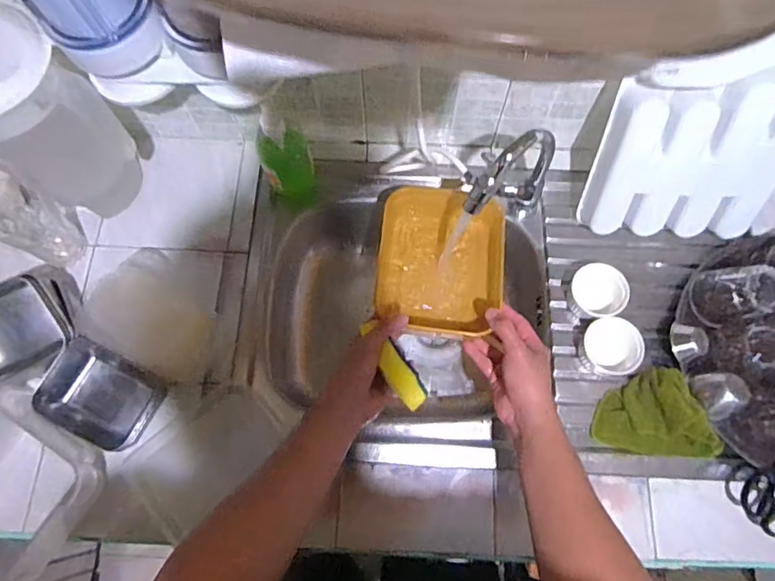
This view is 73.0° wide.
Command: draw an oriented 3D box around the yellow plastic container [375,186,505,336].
[{"bbox_3d":[0.074,-0.042,0.709,0.166,0.061,0.185,7,72,2],"label":"yellow plastic container"}]

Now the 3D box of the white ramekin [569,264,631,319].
[{"bbox_3d":[0.300,0.002,0.745,0.072,0.042,0.074,0,72,0],"label":"white ramekin"}]

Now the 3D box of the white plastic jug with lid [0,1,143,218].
[{"bbox_3d":[-0.444,-0.202,0.689,0.154,0.298,0.149,36,76,11],"label":"white plastic jug with lid"}]

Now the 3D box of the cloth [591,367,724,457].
[{"bbox_3d":[0.357,0.159,0.692,0.152,0.071,0.109,4,72,1],"label":"cloth"}]

